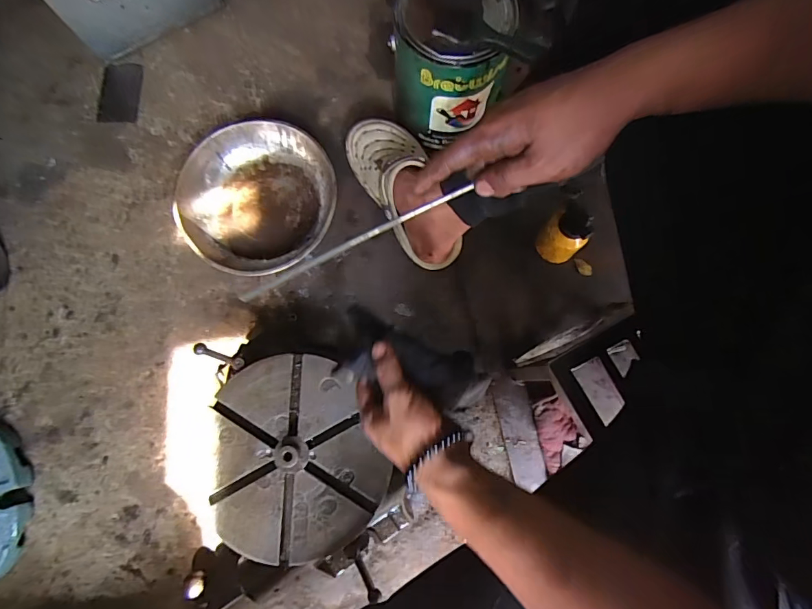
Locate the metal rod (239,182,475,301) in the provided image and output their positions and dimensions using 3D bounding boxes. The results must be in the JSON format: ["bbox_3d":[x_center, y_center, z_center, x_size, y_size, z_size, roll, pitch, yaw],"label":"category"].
[{"bbox_3d":[-0.049,-0.049,0.367,0.223,0.011,0.006,-23,77,14],"label":"metal rod"}]

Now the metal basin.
[{"bbox_3d":[-0.242,-0.172,0.730,0.246,0.084,0.243,0,75,0],"label":"metal basin"}]

